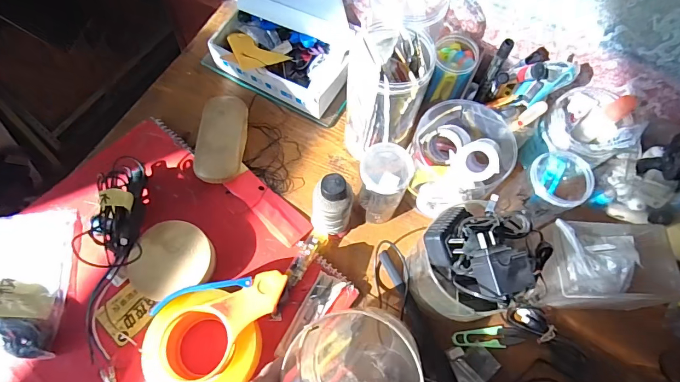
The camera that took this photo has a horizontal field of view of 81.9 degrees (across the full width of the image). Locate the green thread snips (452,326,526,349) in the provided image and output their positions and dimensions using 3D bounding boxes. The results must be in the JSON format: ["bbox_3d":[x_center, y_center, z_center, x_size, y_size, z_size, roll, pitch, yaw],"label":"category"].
[{"bbox_3d":[0.191,0.187,0.502,0.091,0.008,0.025,2,64,-2],"label":"green thread snips"}]

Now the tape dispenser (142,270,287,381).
[{"bbox_3d":[-0.133,0.170,0.444,0.156,0.058,0.123,-10,65,-8],"label":"tape dispenser"}]

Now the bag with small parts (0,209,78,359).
[{"bbox_3d":[-0.402,0.109,0.471,0.122,0.029,0.178,-8,65,-7],"label":"bag with small parts"}]

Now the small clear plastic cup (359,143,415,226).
[{"bbox_3d":[0.054,-0.006,0.513,0.060,0.140,0.064,1,64,-3],"label":"small clear plastic cup"}]

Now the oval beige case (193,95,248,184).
[{"bbox_3d":[-0.173,-0.083,0.582,0.065,0.042,0.154,0,64,-3],"label":"oval beige case"}]

